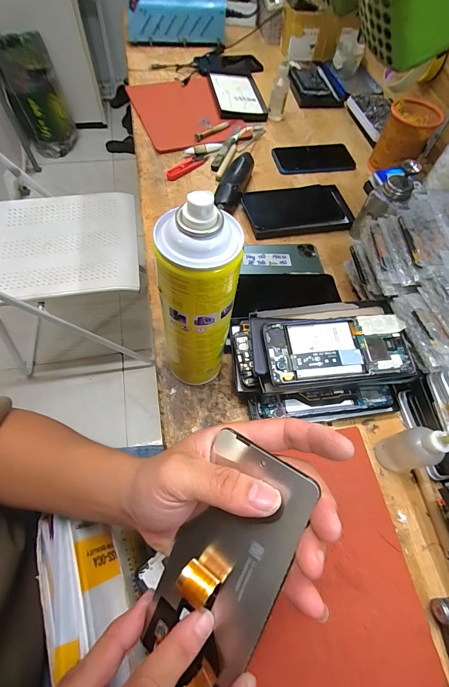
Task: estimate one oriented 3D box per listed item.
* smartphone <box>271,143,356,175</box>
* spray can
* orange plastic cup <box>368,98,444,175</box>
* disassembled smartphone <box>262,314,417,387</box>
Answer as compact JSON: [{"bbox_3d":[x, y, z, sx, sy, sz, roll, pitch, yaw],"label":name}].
[{"bbox_3d":[0.174,-0.361,0.609,0.156,0.014,0.085,-11,63,-10],"label":"smartphone"},{"bbox_3d":[-0.024,-0.023,0.283,0.063,0.219,0.050,6,63,-1],"label":"spray can"},{"bbox_3d":[0.323,-0.370,0.561,0.080,0.104,0.074,2,62,-3],"label":"orange plastic cup"},{"bbox_3d":[0.123,0.005,0.338,0.154,0.014,0.071,-3,62,-5],"label":"disassembled smartphone"}]

